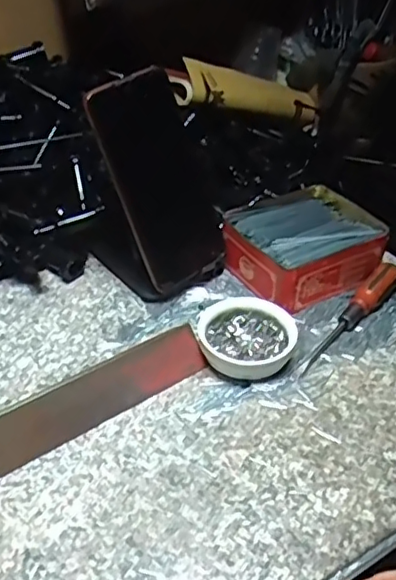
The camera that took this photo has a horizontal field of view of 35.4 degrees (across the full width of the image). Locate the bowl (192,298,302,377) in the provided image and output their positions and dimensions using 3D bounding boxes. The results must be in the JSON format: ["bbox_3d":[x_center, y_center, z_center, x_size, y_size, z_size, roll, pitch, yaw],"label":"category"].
[{"bbox_3d":[0.035,0.038,0.468,0.072,0.027,0.064,15,40,14],"label":"bowl"}]

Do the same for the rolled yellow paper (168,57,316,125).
[{"bbox_3d":[0.063,-0.228,0.724,0.210,0.046,0.056,-2,35,-36],"label":"rolled yellow paper"}]

